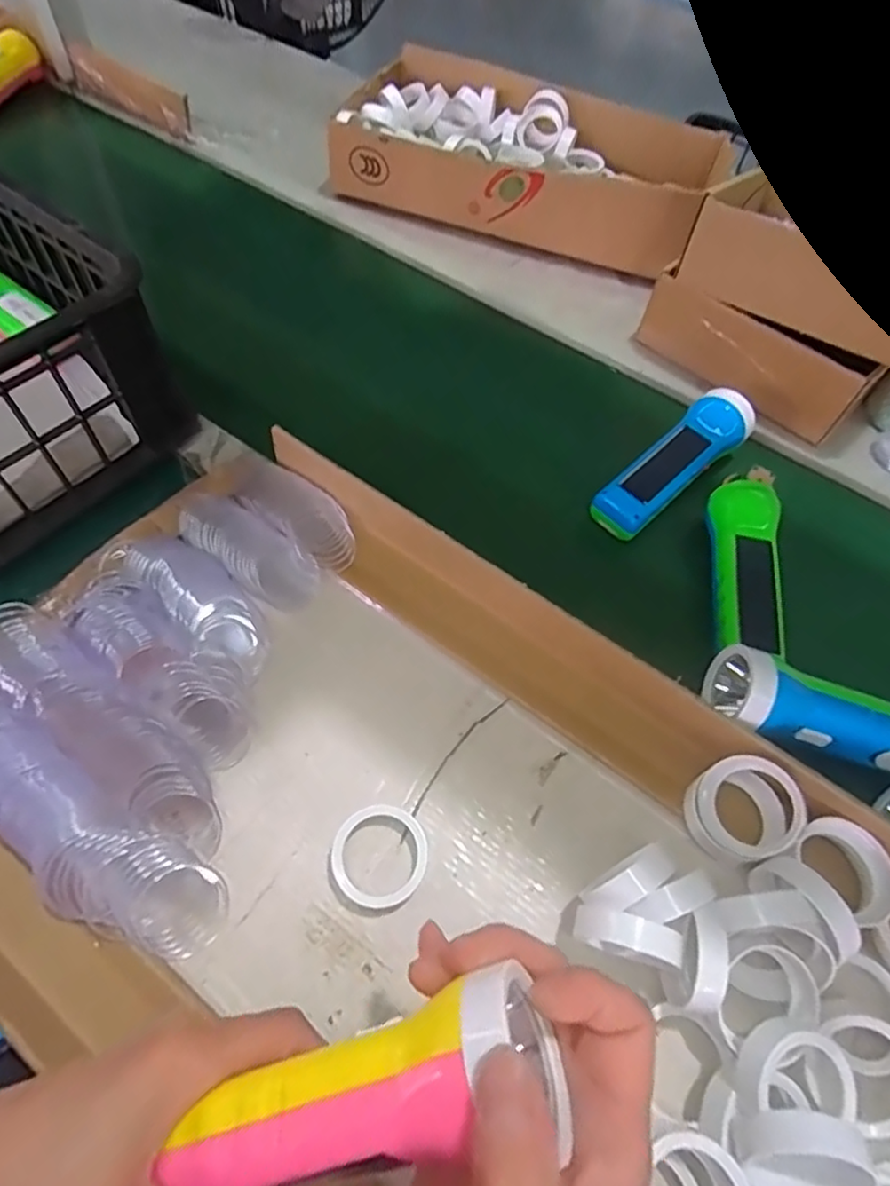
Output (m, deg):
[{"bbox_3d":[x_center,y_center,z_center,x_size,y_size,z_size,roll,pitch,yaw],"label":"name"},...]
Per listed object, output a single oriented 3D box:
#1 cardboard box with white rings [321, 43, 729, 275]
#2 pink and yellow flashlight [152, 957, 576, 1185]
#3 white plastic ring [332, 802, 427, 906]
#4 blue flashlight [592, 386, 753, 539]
[{"bbox_3d":[0.090,-0.504,0.704,0.401,0.081,0.237,20,60,7],"label":"cardboard box with white rings"},{"bbox_3d":[-0.027,0.168,0.196,0.125,0.053,0.045,-23,64,2],"label":"pink and yellow flashlight"},{"bbox_3d":[-0.036,0.149,0.348,0.052,0.016,0.052,2,59,-3],"label":"white plastic ring"},{"bbox_3d":[0.190,-0.104,0.514,0.169,0.046,0.050,-36,68,-23],"label":"blue flashlight"}]

